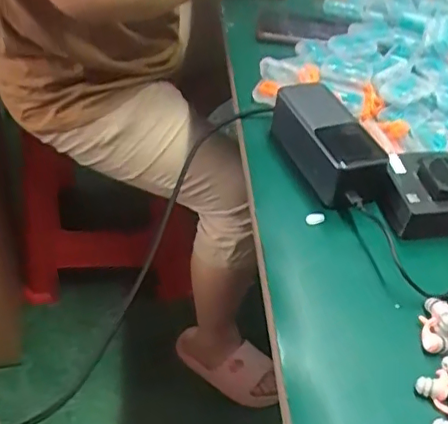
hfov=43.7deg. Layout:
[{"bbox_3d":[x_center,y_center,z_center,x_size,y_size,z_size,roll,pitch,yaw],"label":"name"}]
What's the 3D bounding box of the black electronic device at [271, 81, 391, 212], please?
[{"bbox_3d":[0.091,-0.059,0.500,0.064,0.052,0.128,-8,44,-14],"label":"black electronic device"}]

